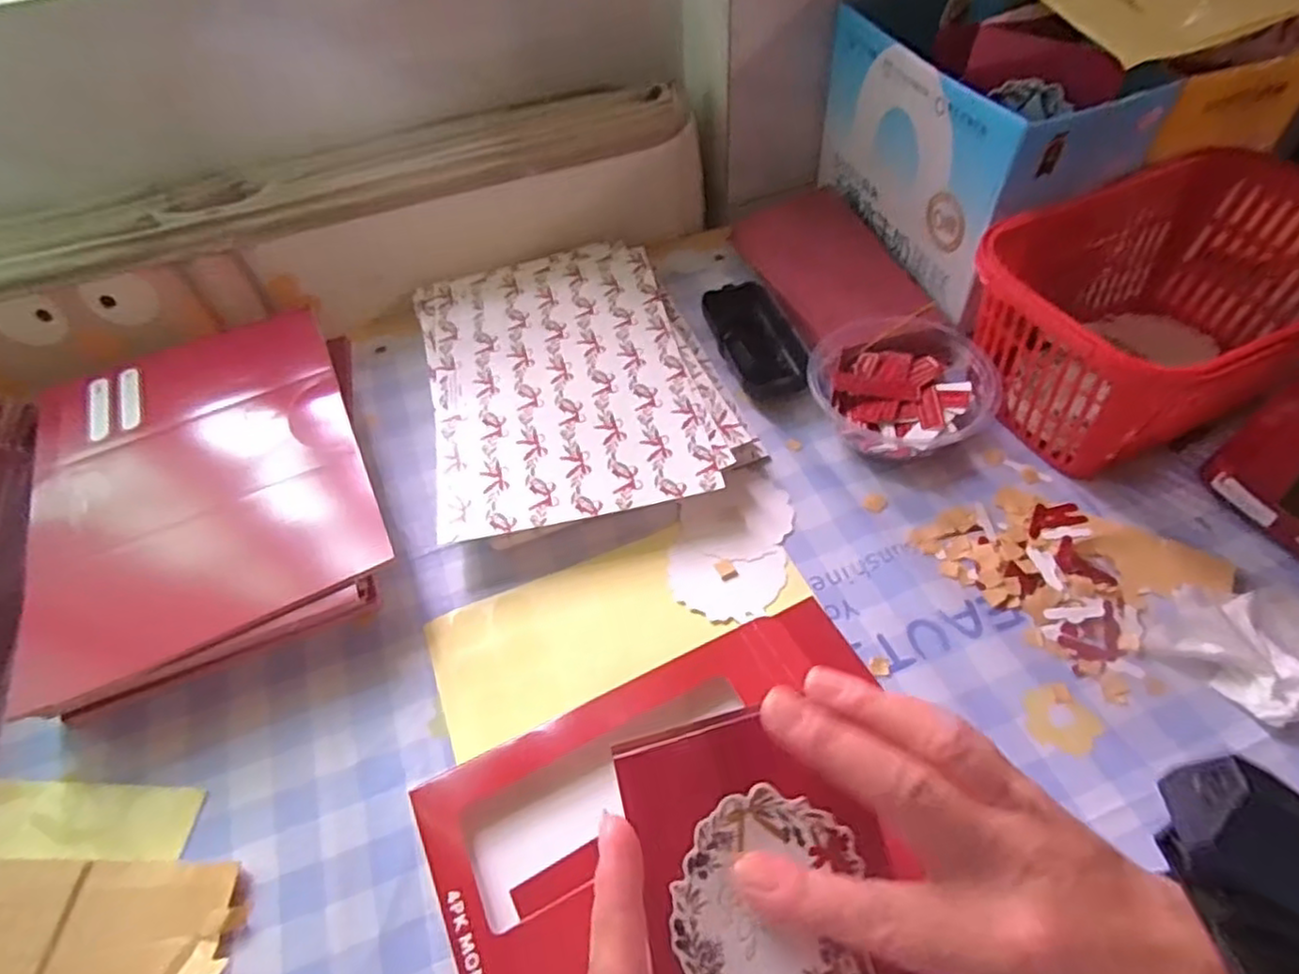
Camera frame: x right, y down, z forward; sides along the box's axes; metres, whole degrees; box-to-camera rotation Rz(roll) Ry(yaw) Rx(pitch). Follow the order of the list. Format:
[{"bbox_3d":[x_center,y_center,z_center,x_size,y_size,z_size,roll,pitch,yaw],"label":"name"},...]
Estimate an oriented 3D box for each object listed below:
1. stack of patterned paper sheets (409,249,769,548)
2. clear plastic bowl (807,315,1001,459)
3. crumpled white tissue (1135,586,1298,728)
[{"bbox_3d":[-0.055,-0.085,0.508,0.203,0.022,0.268,-14,53,-6],"label":"stack of patterned paper sheets"},{"bbox_3d":[0.168,-0.066,0.473,0.115,0.044,0.114,-2,52,3],"label":"clear plastic bowl"},{"bbox_3d":[0.319,0.084,0.354,0.113,0.022,0.080,4,53,7],"label":"crumpled white tissue"}]

